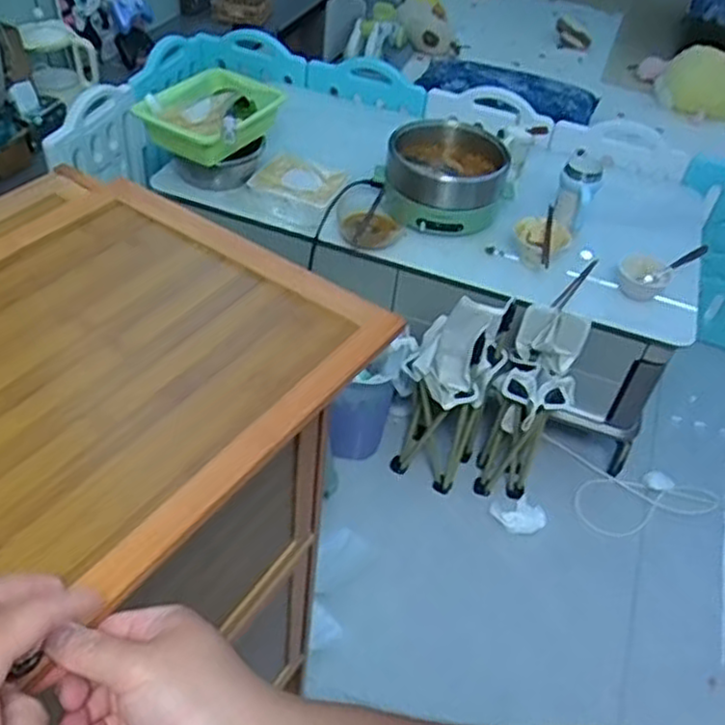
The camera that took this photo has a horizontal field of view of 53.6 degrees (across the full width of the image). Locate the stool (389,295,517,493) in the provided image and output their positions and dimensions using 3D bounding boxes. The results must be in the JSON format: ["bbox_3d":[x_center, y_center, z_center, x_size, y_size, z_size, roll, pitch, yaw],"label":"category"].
[{"bbox_3d":[0.183,0.077,1.571,0.190,0.503,0.171,15,45,8],"label":"stool"}]

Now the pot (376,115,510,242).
[{"bbox_3d":[0.187,-0.423,1.663,0.296,0.165,0.262,17,46,10],"label":"pot"}]

